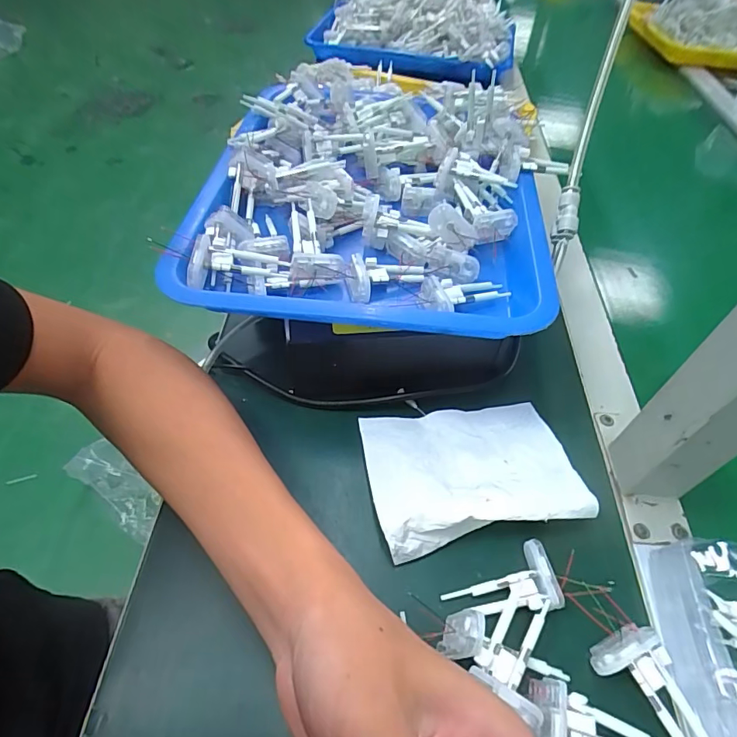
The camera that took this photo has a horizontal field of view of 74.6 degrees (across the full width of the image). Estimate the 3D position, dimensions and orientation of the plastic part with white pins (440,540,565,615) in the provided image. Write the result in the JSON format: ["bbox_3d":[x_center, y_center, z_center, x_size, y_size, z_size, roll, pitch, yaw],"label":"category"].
[{"bbox_3d":[0.075,0.124,0.278,0.064,0.009,0.036,-15,53,1],"label":"plastic part with white pins"}]

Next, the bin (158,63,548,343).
[{"bbox_3d":[0.006,-0.168,0.407,0.260,0.063,0.351,6,50,1],"label":"bin"}]

